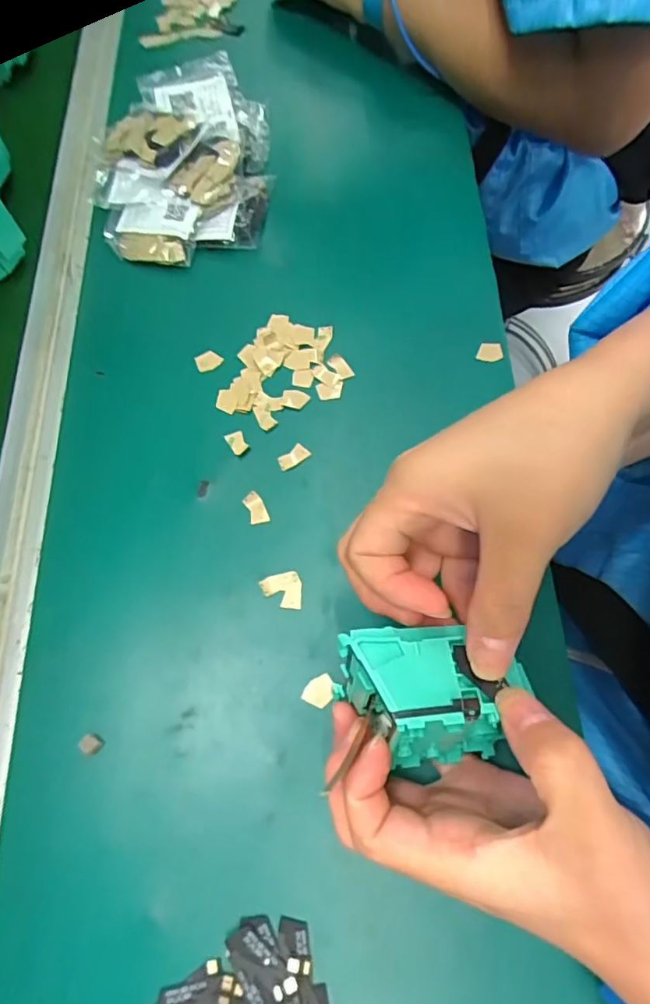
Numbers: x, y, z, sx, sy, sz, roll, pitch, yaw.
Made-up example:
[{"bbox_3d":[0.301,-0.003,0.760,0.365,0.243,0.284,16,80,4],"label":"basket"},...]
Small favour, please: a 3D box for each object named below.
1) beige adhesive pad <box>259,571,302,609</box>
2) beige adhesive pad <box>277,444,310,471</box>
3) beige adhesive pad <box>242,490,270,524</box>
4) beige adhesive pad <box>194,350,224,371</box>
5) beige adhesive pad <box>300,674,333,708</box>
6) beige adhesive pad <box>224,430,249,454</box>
[{"bbox_3d":[-0.026,0.050,0.321,0.024,0.004,0.021,0,67,2],"label":"beige adhesive pad"},{"bbox_3d":[-0.021,-0.029,0.353,0.021,0.004,0.011,-33,70,-12],"label":"beige adhesive pad"},{"bbox_3d":[-0.042,0.003,0.340,0.011,0.004,0.020,-22,68,-8],"label":"beige adhesive pad"},{"bbox_3d":[-0.079,-0.096,0.380,0.018,0.005,0.014,-23,68,-8],"label":"beige adhesive pad"},{"bbox_3d":[-0.003,0.102,0.300,0.015,0.004,0.017,32,71,14],"label":"beige adhesive pad"},{"bbox_3d":[-0.057,-0.039,0.359,0.011,0.004,0.016,-25,68,-9],"label":"beige adhesive pad"}]

